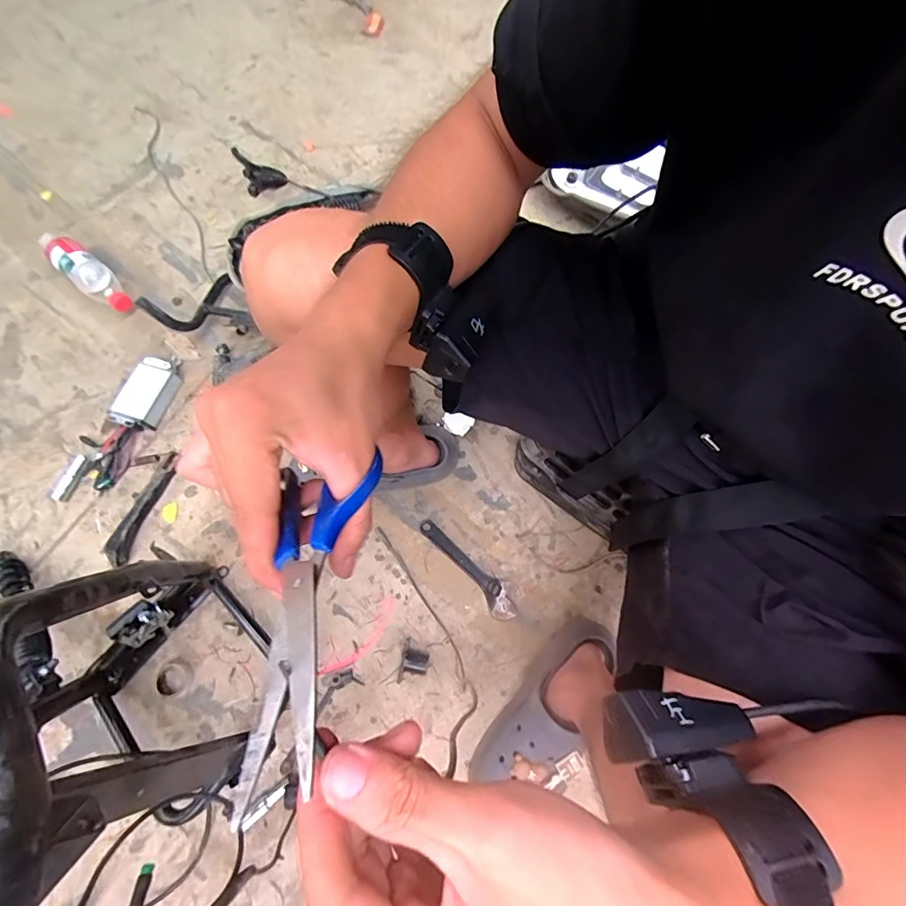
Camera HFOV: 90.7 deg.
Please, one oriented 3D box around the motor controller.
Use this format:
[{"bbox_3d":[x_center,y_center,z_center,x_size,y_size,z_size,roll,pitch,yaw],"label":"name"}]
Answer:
[{"bbox_3d":[-0.547,-0.062,0.761,0.072,0.036,0.248,19,73,7],"label":"motor controller"}]

